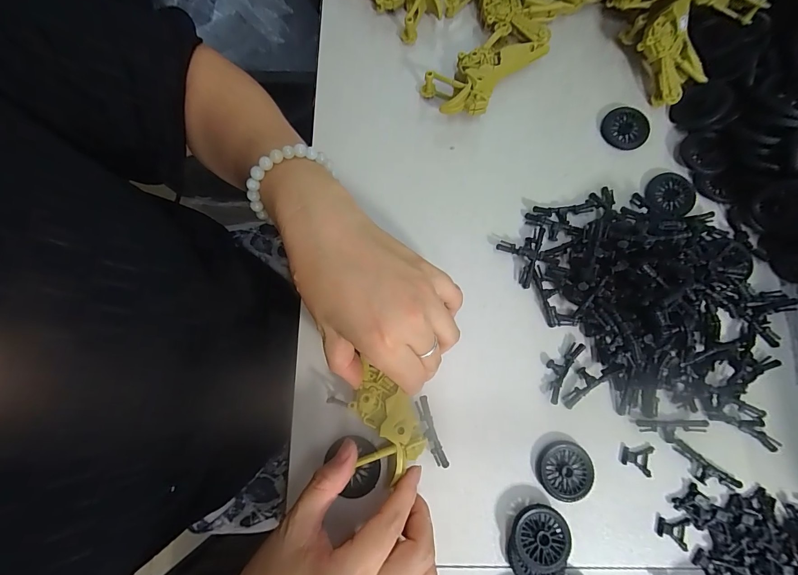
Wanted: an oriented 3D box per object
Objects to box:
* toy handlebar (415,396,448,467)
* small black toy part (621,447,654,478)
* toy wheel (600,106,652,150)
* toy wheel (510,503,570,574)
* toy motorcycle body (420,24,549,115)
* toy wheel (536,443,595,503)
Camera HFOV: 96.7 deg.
[{"bbox_3d":[0.022,0.100,0.243,0.009,0.006,0.049,-18,86,-4],"label":"toy handlebar"},{"bbox_3d":[0.170,0.122,0.251,0.021,0.004,0.020,15,79,2],"label":"small black toy part"},{"bbox_3d":[0.193,-0.136,0.303,0.034,0.009,0.038,-42,82,-8],"label":"toy wheel"},{"bbox_3d":[0.095,0.166,0.238,0.035,0.012,0.038,0,79,-1],"label":"toy wheel"},{"bbox_3d":[0.072,-0.182,0.300,0.103,0.027,0.051,-42,82,-8],"label":"toy motorcycle body"},{"bbox_3d":[0.116,0.128,0.249,0.037,0.005,0.037,0,79,-1],"label":"toy wheel"}]

